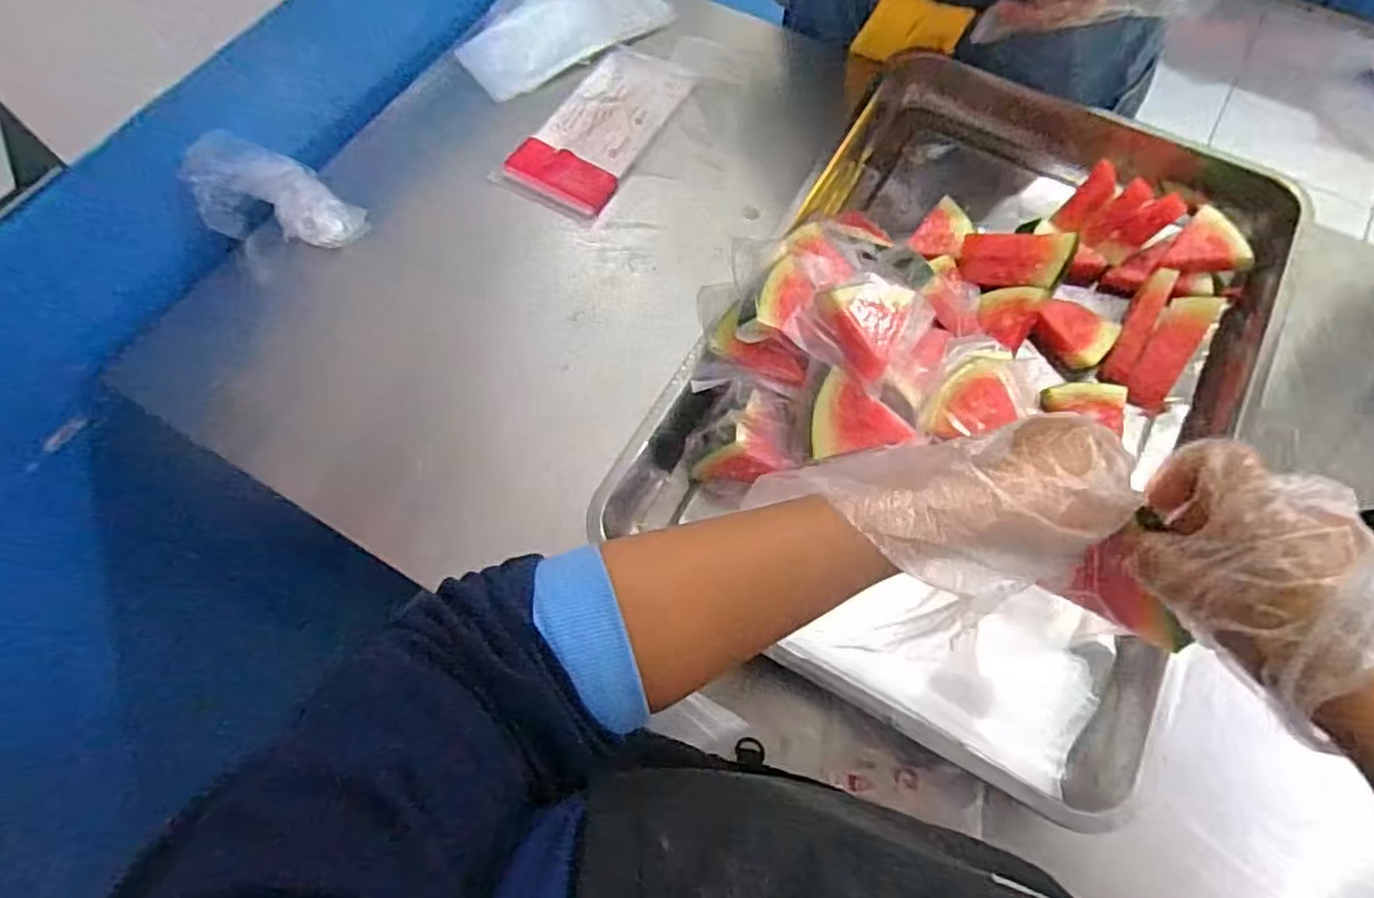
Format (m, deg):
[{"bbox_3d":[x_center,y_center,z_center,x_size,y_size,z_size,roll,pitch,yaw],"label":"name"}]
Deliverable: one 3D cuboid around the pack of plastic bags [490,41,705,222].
[{"bbox_3d":[-0.081,-0.325,0.717,0.099,0.021,0.227,29,69,13],"label":"pack of plastic bags"}]

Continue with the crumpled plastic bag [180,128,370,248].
[{"bbox_3d":[-0.382,-0.235,0.674,0.059,0.158,0.064,-37,65,26],"label":"crumpled plastic bag"}]

